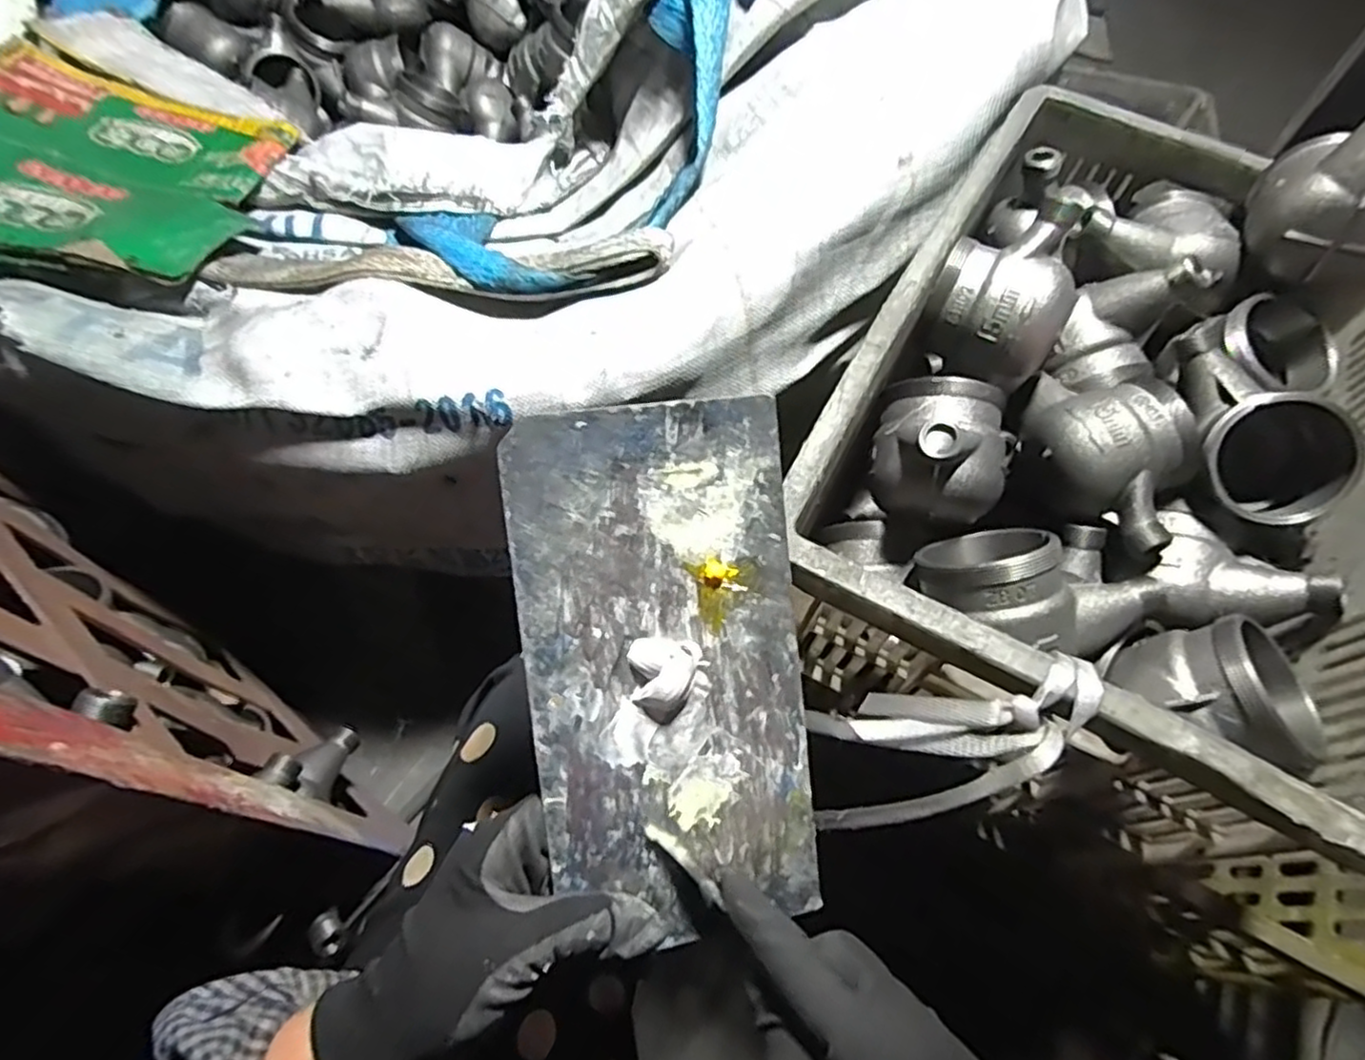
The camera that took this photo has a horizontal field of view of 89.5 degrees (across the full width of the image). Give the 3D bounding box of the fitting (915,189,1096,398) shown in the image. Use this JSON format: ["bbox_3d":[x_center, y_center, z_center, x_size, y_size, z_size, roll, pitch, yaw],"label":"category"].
[{"bbox_3d":[0.212,-0.154,0.451,0.086,0.076,0.098,28,64,11],"label":"fitting"}]

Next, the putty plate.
[{"bbox_3d":[-0.005,0.062,0.296,0.120,0.009,0.225,-6,95,-12],"label":"putty plate"}]

